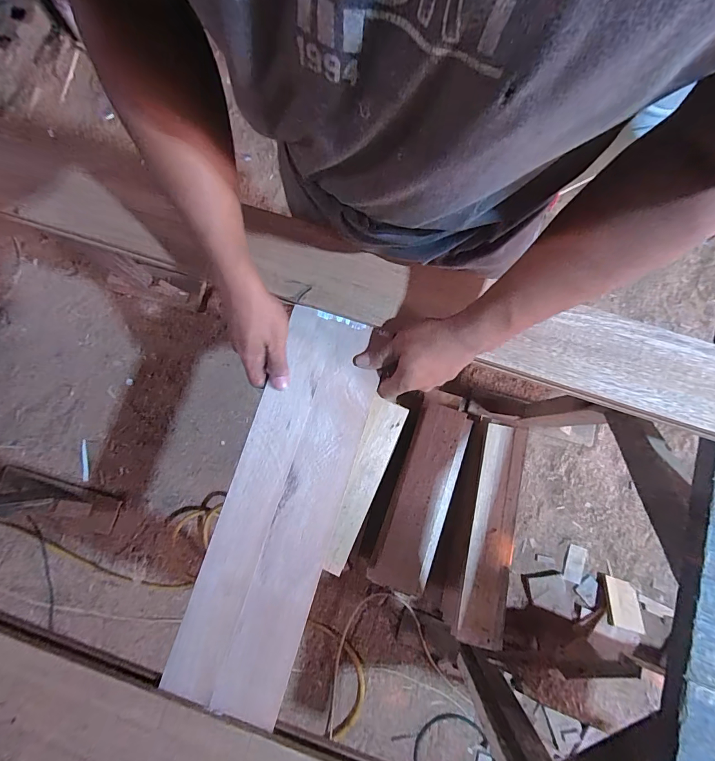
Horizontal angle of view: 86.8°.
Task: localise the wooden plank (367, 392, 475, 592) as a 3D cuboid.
[{"bbox_3d":[0.191,0.310,1.068,0.159,0.080,0.534,19,81,5],"label":"wooden plank"}]

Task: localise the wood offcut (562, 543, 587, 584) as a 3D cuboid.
[{"bbox_3d":[0.659,0.554,1.144,0.049,0.017,0.106,25,76,8],"label":"wood offcut"}]

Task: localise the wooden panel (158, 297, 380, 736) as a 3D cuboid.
[{"bbox_3d":[-0.088,0.135,0.455,0.135,0.010,0.455,15,78,5],"label":"wooden panel"}]

